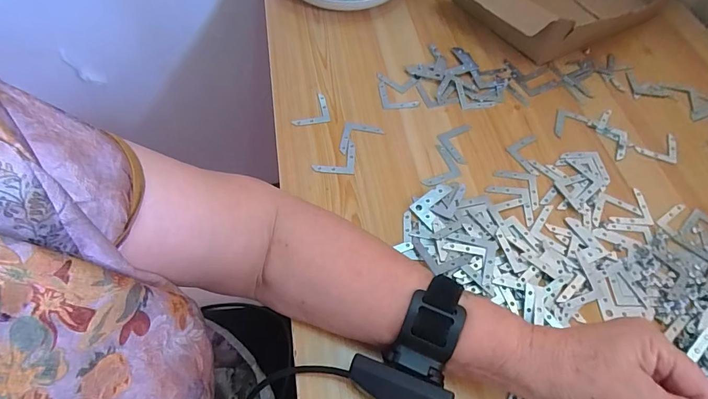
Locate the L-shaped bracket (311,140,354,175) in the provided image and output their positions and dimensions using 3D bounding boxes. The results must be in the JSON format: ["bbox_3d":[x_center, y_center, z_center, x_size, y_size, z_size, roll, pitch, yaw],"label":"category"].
[{"bbox_3d":[-0.021,-0.044,0.403,0.042,0.005,0.040,2,59,-2],"label":"L-shaped bracket"}]

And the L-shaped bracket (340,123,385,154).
[{"bbox_3d":[0.008,-0.064,0.411,0.042,0.004,0.042,11,59,4],"label":"L-shaped bracket"}]

